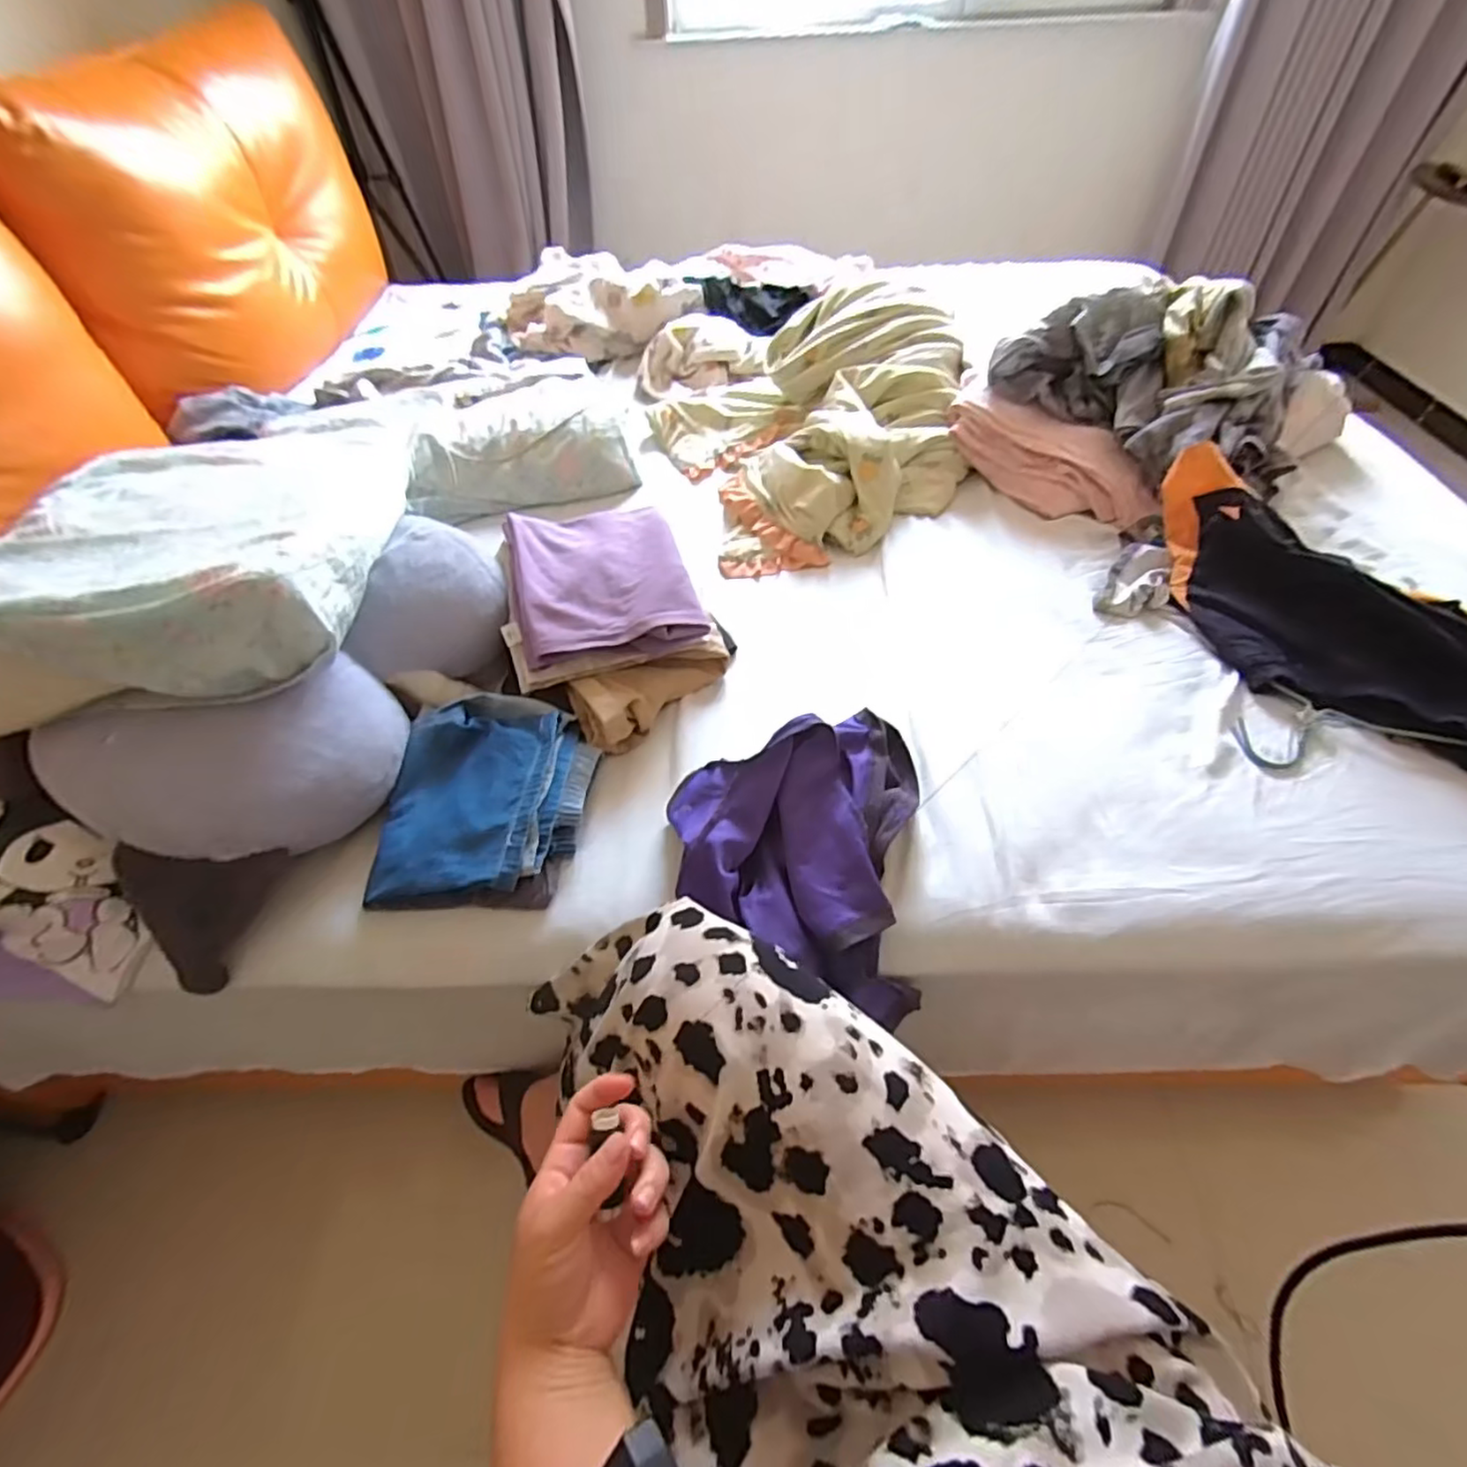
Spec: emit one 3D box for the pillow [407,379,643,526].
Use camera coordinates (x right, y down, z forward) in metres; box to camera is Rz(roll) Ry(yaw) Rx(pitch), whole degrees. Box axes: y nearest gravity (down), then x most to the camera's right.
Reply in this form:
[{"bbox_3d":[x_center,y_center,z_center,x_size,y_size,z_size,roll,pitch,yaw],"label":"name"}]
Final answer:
[{"bbox_3d":[-0.348,-0.493,1.096,0.328,0.082,0.317,-11,51,-7],"label":"pillow"}]

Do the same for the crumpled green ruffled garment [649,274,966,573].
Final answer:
[{"bbox_3d":[0.121,-0.566,1.095,0.472,0.160,0.710,-11,51,-7],"label":"crumpled green ruffled garment"}]

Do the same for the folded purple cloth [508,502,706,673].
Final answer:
[{"bbox_3d":[-0.159,-0.191,0.778,0.189,0.053,0.255,-15,51,-9],"label":"folded purple cloth"}]

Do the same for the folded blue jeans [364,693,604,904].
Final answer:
[{"bbox_3d":[-0.239,0.056,0.654,0.186,0.055,0.224,2,51,5],"label":"folded blue jeans"}]

